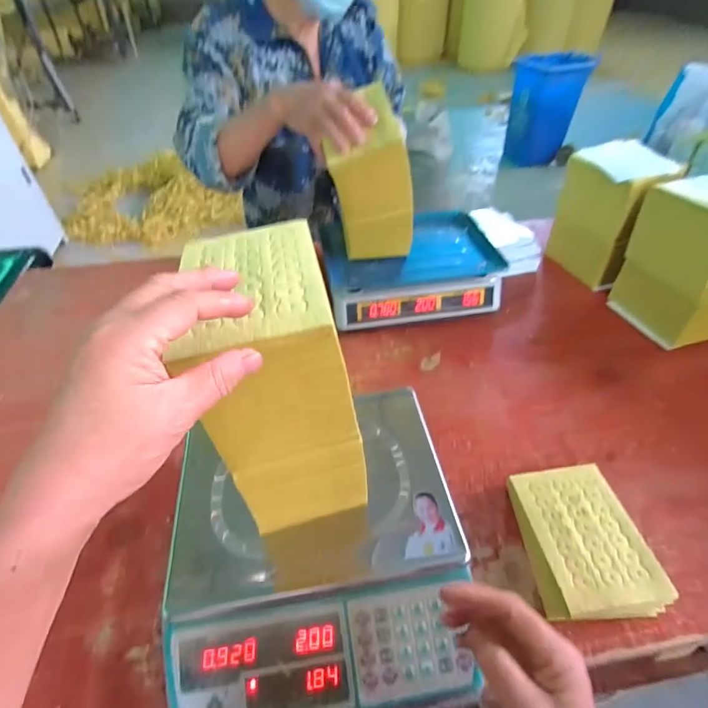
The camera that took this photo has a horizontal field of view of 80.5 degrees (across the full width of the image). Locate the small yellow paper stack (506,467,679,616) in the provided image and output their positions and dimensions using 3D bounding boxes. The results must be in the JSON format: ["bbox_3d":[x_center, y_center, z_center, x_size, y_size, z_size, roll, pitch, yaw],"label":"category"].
[{"bbox_3d":[0.269,0.223,0.499,0.130,0.046,0.171,-4,46,-2],"label":"small yellow paper stack"}]

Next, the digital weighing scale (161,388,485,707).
[{"bbox_3d":[-0.039,0.206,0.470,0.298,0.128,0.318,-7,46,-5],"label":"digital weighing scale"}]

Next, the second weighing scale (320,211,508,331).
[{"bbox_3d":[0.101,-0.179,0.844,0.321,0.087,0.253,-8,46,-6],"label":"second weighing scale"}]

